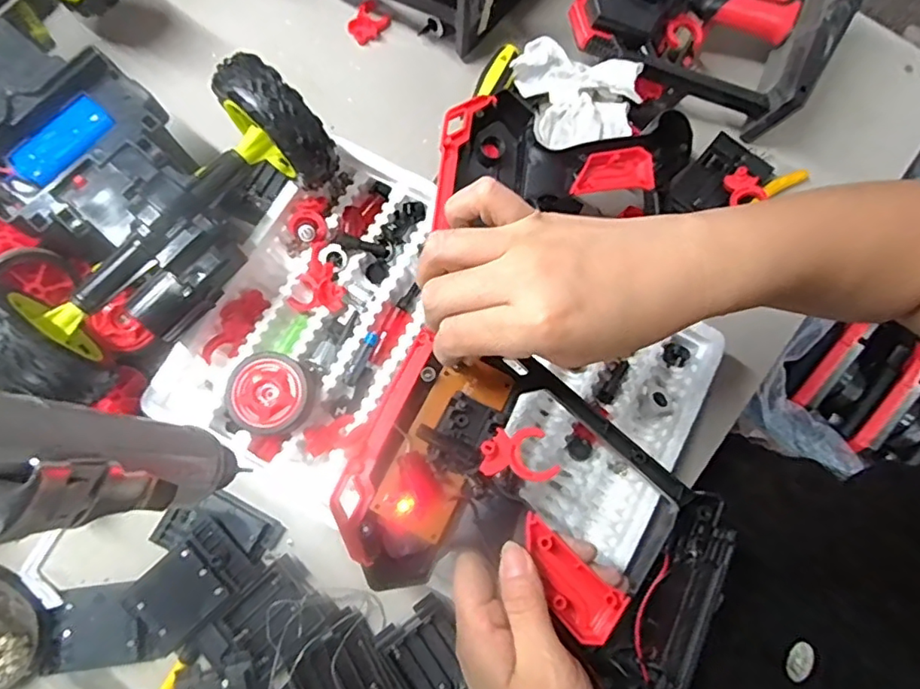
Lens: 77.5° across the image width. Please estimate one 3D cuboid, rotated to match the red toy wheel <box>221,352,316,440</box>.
[{"bbox_3d":[-0.134,0.035,0.405,0.055,0.025,0.057,0,77,0],"label":"red toy wheel"}]

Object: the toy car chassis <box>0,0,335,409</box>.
[{"bbox_3d":[-0.283,-0.150,0.403,0.338,0.102,0.239,42,80,8],"label":"toy car chassis"}]

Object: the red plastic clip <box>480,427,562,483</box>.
[{"bbox_3d":[0.032,0.057,0.301,0.040,0.010,0.027,7,77,1],"label":"red plastic clip"}]

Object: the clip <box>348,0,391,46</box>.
[{"bbox_3d":[-0.083,-0.290,0.512,0.035,0.015,0.031,-39,80,-8],"label":"clip"}]

